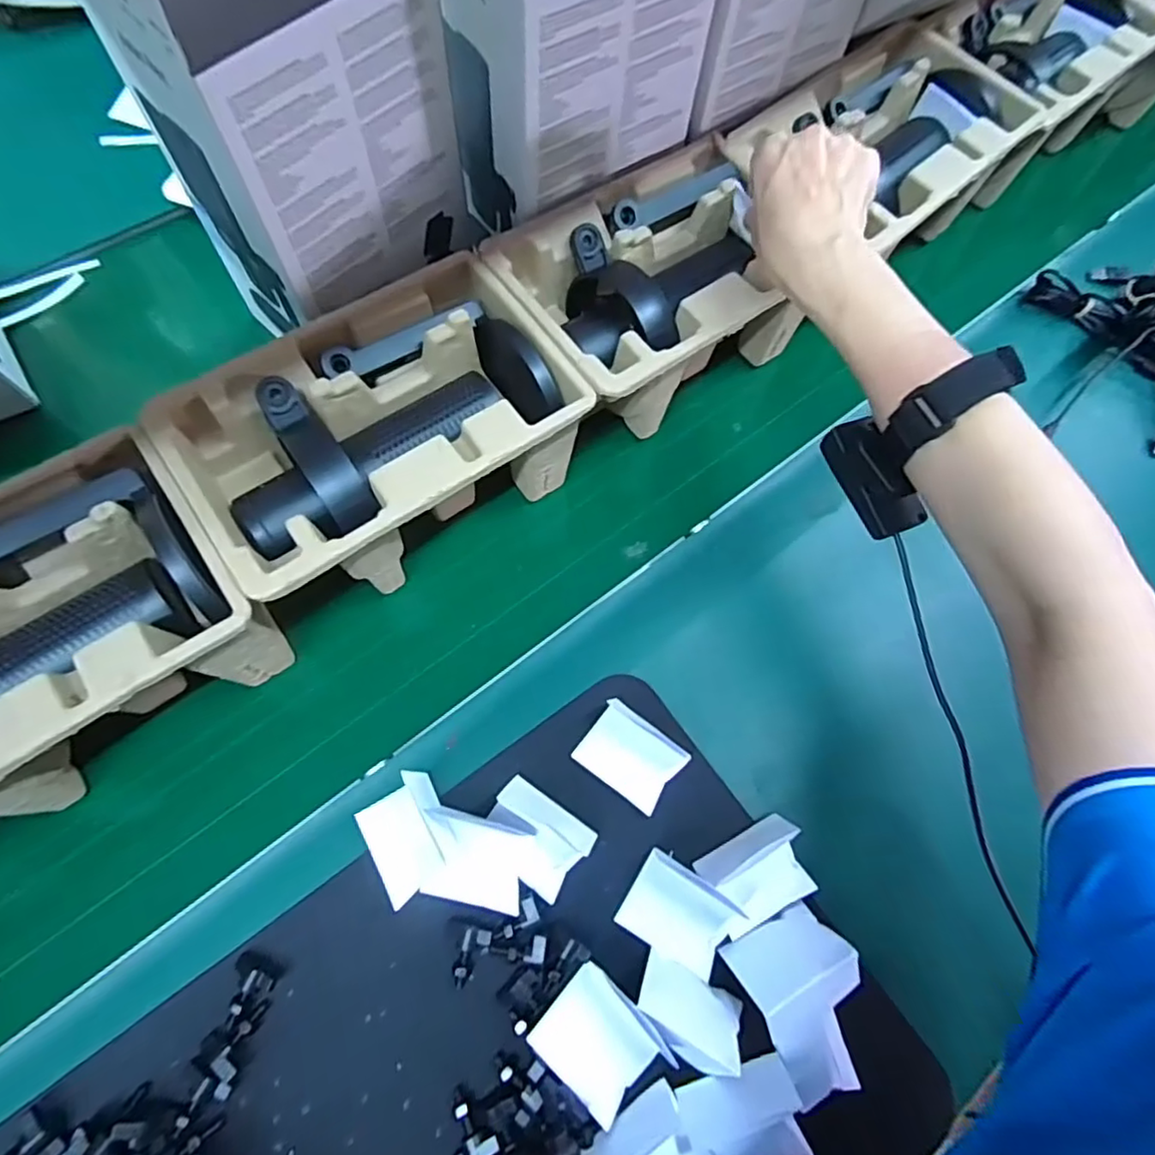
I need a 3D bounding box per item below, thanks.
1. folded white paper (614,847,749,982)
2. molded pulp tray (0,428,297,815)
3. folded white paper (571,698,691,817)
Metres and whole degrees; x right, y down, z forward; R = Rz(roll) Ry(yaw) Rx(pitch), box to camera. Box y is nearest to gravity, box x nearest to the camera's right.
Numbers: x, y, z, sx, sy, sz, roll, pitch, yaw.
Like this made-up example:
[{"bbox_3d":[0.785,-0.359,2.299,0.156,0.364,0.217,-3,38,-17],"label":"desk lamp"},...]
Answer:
[{"bbox_3d":[0.059,0.193,0.358,0.058,0.008,0.046,32,74,11],"label":"folded white paper"},{"bbox_3d":[-0.306,0.050,0.343,0.252,0.108,0.145,-35,74,-11],"label":"molded pulp tray"},{"bbox_3d":[0.033,0.111,0.388,0.059,0.007,0.046,36,75,12],"label":"folded white paper"}]

